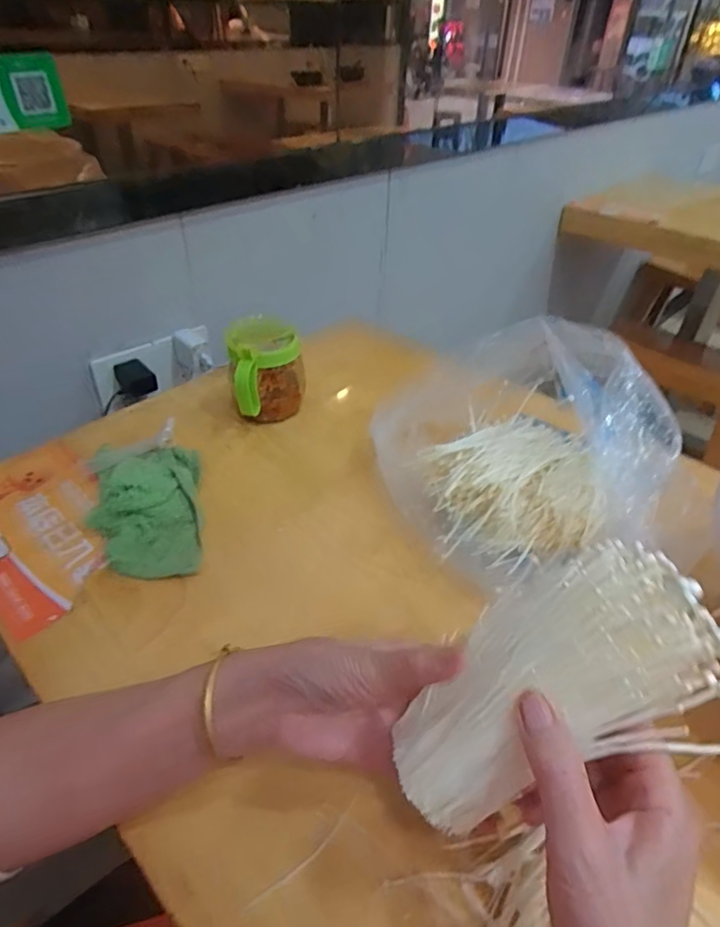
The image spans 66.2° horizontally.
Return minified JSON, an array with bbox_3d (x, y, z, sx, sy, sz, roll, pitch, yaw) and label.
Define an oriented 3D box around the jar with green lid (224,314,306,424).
[{"bbox_3d":[-0.100,-0.096,0.604,0.076,0.107,0.075,-5,40,-7],"label":"jar with green lid"}]

